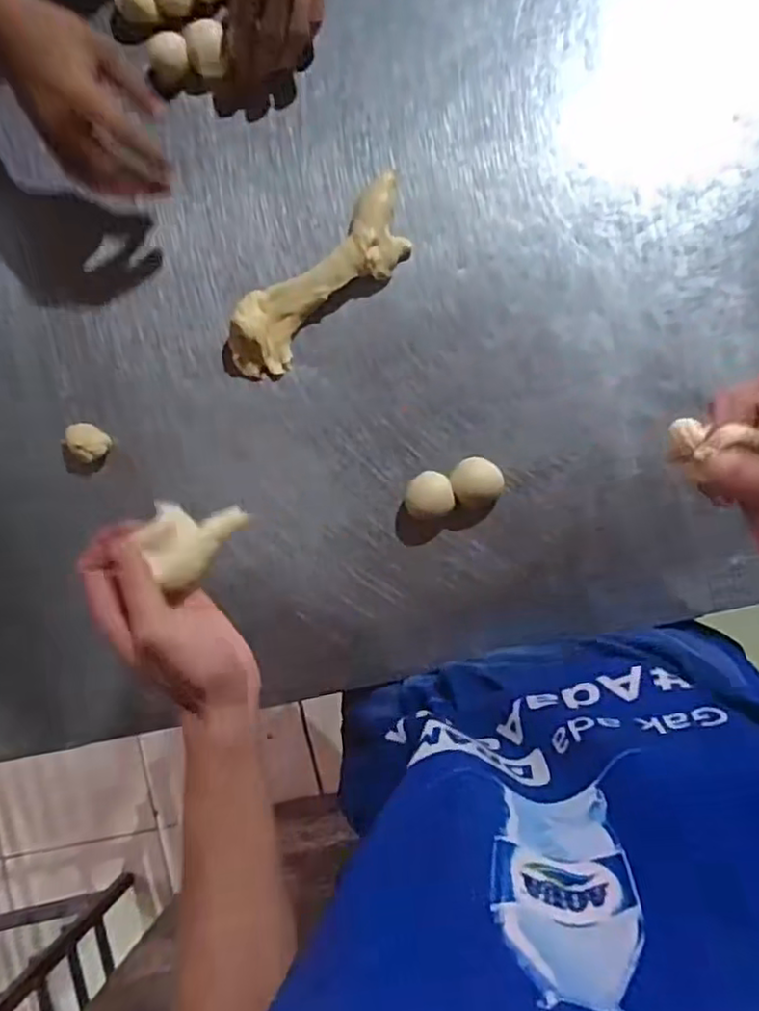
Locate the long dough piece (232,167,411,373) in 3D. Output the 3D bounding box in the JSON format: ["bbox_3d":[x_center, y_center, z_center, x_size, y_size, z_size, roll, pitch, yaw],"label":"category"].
[{"bbox_3d":[-0.052,-0.197,0.569,0.203,0.032,0.064,-40,84,6],"label":"long dough piece"}]

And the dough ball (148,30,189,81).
[{"bbox_3d":[-0.192,-0.413,0.596,0.035,0.030,0.029,-23,85,7],"label":"dough ball"}]

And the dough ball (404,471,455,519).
[{"bbox_3d":[0.043,-0.009,0.554,0.040,0.023,0.038,0,89,9],"label":"dough ball"}]

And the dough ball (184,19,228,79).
[{"bbox_3d":[-0.157,-0.413,0.589,0.034,0.033,0.039,-3,88,8],"label":"dough ball"}]

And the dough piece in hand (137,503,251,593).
[{"bbox_3d":[-0.117,0.024,0.419,0.036,0.072,0.051,-5,88,8],"label":"dough piece in hand"}]

